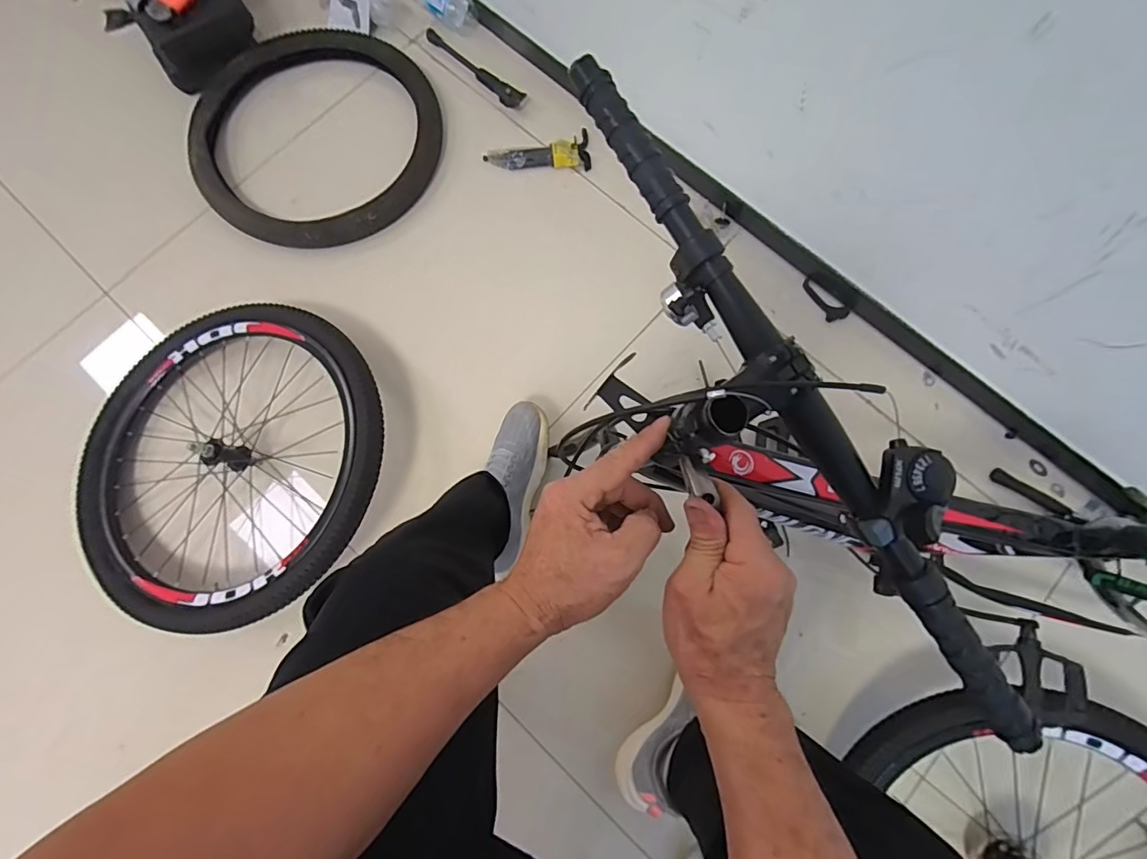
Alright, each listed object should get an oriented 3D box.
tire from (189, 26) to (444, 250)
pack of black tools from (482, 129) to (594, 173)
[{"bbox_3d":[-0.481,-0.579,0.960,0.439,0.067,0.477,0,78,0],"label":"tire"},{"bbox_3d":[-0.071,-0.538,0.979,0.206,0.039,0.056,-2,78,-1],"label":"pack of black tools"}]

